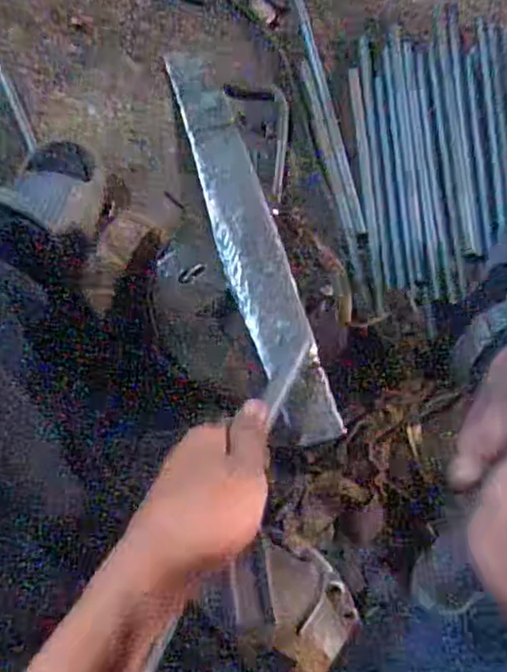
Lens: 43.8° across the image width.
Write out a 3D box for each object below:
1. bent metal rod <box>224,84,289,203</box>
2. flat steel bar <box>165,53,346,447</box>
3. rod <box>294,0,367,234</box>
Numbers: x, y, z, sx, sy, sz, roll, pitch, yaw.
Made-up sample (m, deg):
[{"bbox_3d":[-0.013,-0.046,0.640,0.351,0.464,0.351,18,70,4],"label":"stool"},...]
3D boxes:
[{"bbox_3d":[0.027,-0.260,0.818,0.070,0.007,0.161,-23,88,-5],"label":"bent metal rod"},{"bbox_3d":[-0.002,-0.067,0.451,0.044,0.009,0.291,-16,82,-7],"label":"flat steel bar"},{"bbox_3d":[0.097,-0.295,0.816,0.017,0.008,0.337,-14,85,-6],"label":"rod"}]

